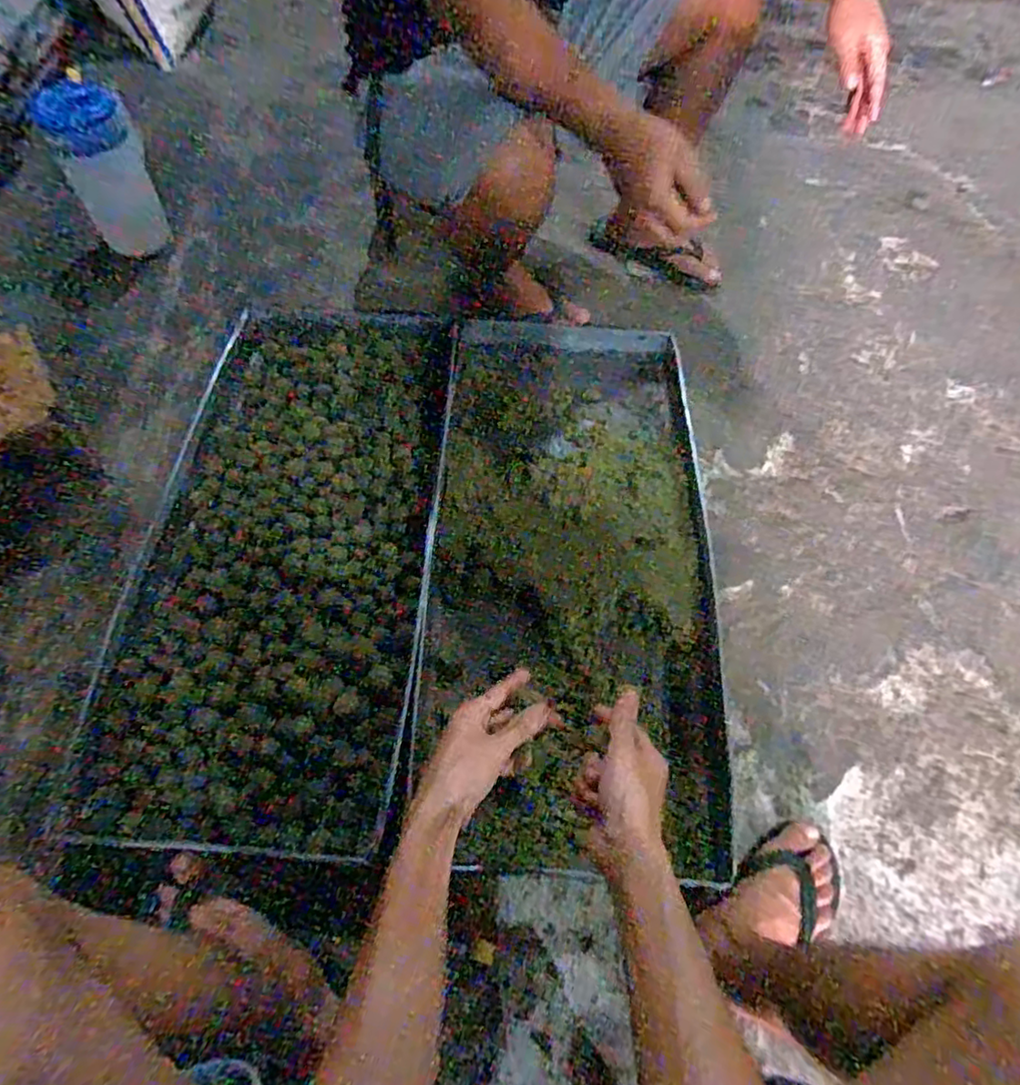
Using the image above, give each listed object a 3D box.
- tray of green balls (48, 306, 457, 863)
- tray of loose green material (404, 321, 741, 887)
[{"bbox_3d":[-0.292,-0.015,0.863,0.371,0.073,0.793,4,60,0],"label":"tray of green balls"},{"bbox_3d":[0.087,-0.003,0.883,0.387,0.098,0.831,4,60,0],"label":"tray of loose green material"}]

